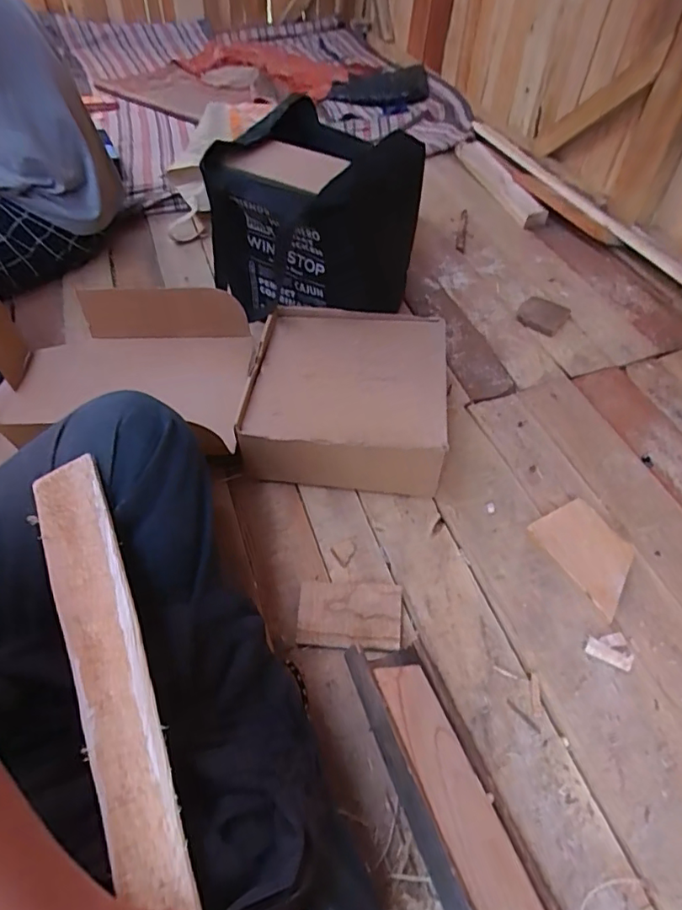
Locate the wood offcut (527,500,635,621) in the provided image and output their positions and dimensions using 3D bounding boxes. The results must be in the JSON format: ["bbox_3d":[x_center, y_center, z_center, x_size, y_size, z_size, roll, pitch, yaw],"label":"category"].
[{"bbox_3d":[0.307,0.120,0.647,0.090,0.011,0.128,-25,56,-20],"label":"wood offcut"}]

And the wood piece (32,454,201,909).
[{"bbox_3d":[-0.122,0.200,0.308,0.048,0.015,0.474,-19,61,-16],"label":"wood piece"}]

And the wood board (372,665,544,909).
[{"bbox_3d":[0.127,0.338,0.398,0.062,0.012,0.374,-1,45,-30],"label":"wood board"}]

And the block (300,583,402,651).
[{"bbox_3d":[0.010,0.176,0.591,0.112,0.016,0.073,3,52,1],"label":"block"}]

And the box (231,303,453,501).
[{"bbox_3d":[0.010,-0.088,0.729,0.249,0.107,0.254,6,52,2],"label":"box"}]

